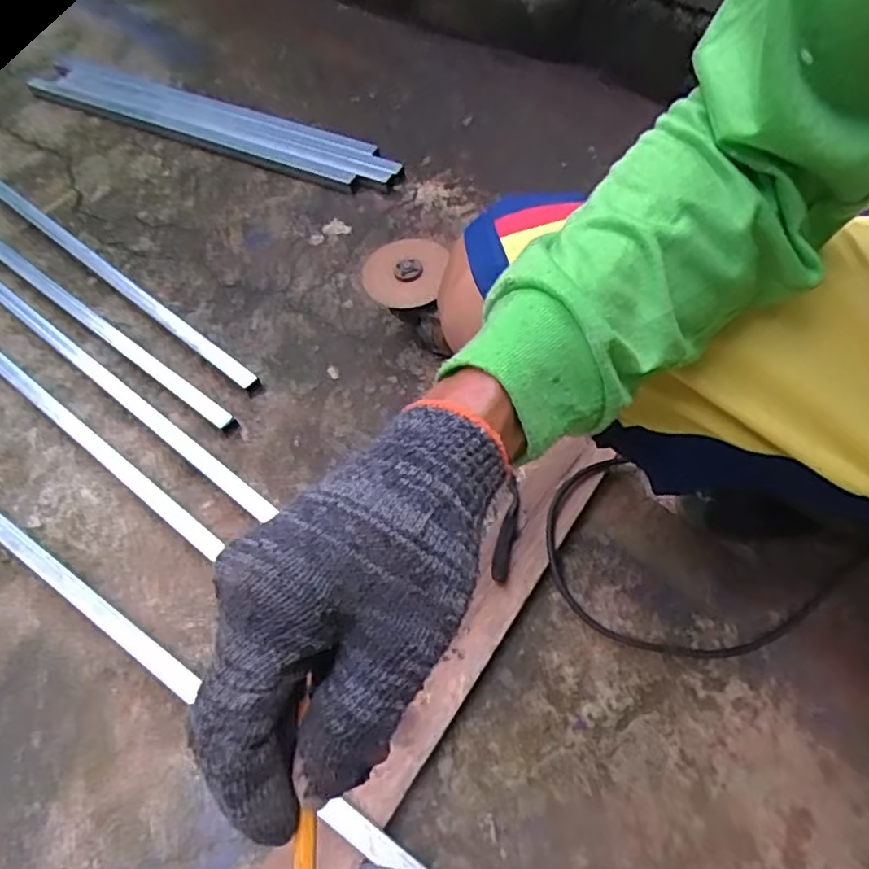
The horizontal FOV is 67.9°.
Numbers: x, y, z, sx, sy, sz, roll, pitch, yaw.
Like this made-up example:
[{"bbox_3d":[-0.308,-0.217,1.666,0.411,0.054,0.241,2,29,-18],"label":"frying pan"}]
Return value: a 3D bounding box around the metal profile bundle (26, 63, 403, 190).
[{"bbox_3d":[-0.329,-0.458,0.951,0.624,0.033,0.083,20,63,14],"label":"metal profile bundle"}]

